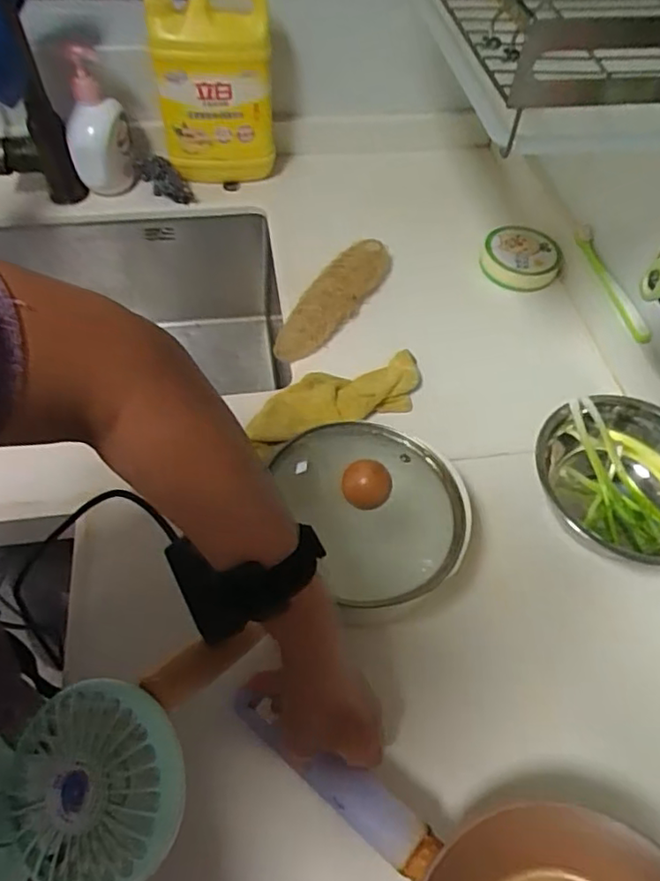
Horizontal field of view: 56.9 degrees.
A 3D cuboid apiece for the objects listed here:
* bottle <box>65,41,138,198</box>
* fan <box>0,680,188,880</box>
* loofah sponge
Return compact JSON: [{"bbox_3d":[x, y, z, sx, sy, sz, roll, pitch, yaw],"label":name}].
[{"bbox_3d":[-0.310,-0.413,0.801,0.079,0.163,0.051,-16,57,-14],"label":"bottle"},{"bbox_3d":[-0.109,0.147,0.257,0.104,0.040,0.085,-28,69,9],"label":"fan"},{"bbox_3d":[0.009,-0.172,0.719,0.055,0.046,0.211,27,58,15],"label":"loofah sponge"}]

